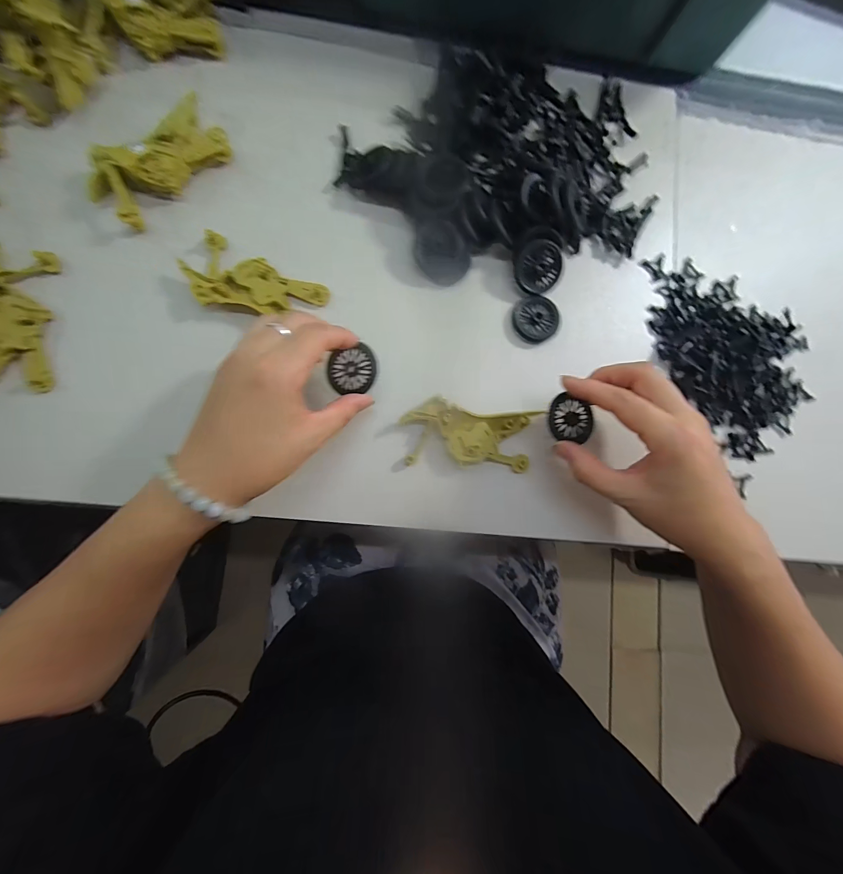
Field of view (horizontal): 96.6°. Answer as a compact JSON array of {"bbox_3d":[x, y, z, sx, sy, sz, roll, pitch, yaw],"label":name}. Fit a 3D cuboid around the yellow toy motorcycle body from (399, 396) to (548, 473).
[{"bbox_3d":[0.036,-0.002,0.281,0.099,0.012,0.048,4,86,-5],"label":"yellow toy motorcycle body"}]

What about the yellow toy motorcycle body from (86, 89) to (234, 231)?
[{"bbox_3d":[-0.189,-0.199,0.270,0.045,0.023,0.099,43,83,-1],"label":"yellow toy motorcycle body"}]

